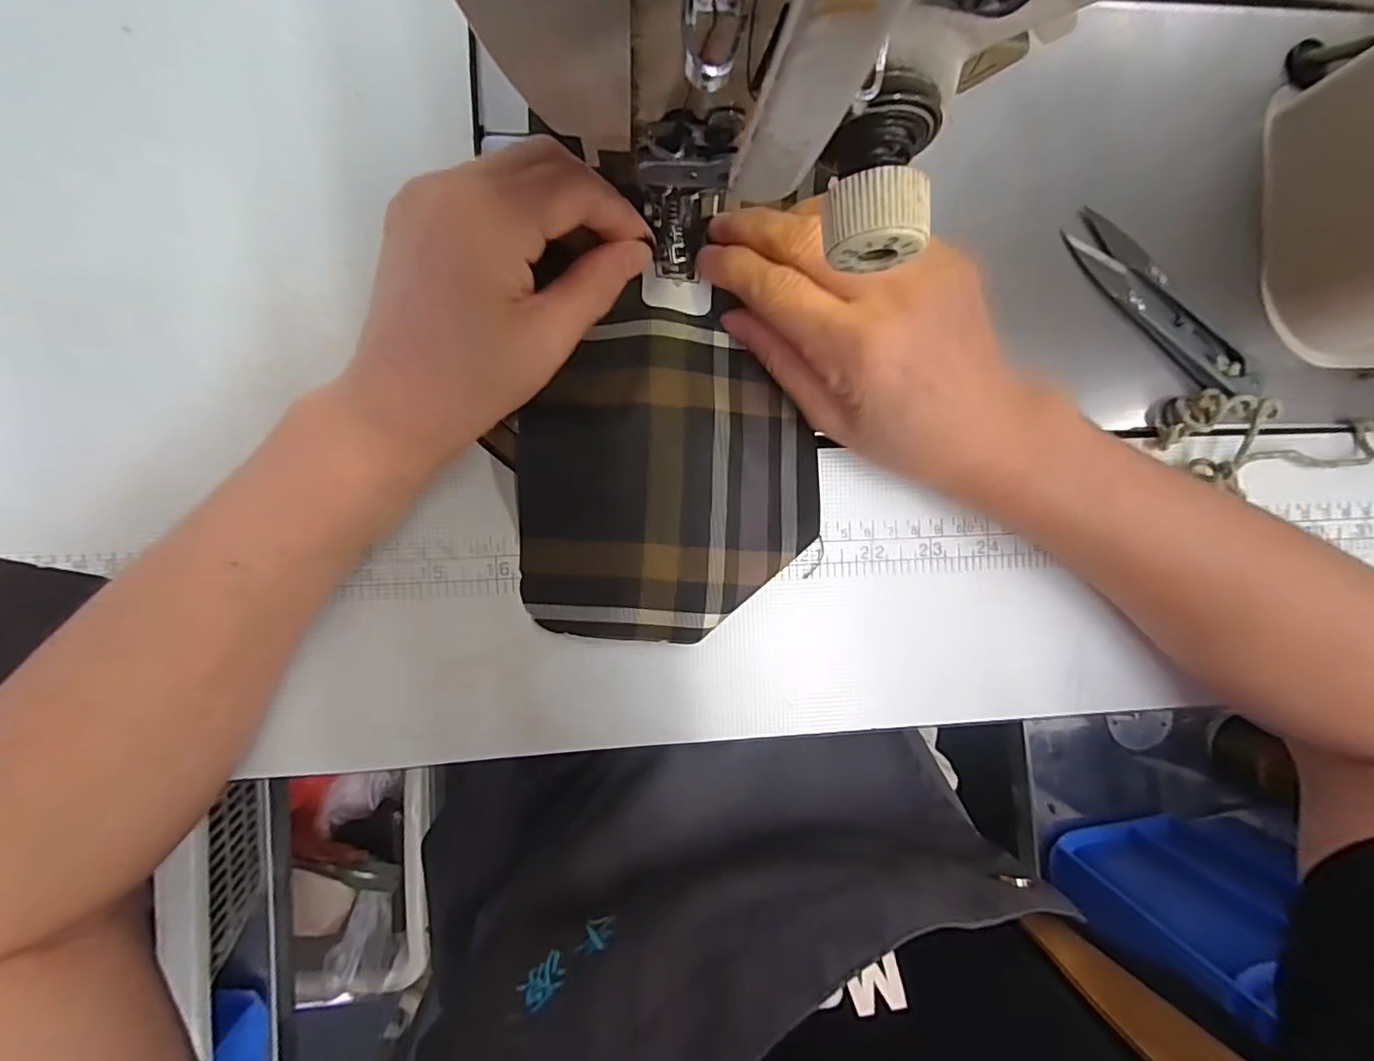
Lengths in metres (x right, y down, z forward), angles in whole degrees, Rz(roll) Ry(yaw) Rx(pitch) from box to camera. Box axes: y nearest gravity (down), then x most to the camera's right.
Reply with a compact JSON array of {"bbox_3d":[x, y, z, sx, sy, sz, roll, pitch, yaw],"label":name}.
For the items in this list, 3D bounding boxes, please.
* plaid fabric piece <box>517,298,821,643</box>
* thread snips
[{"bbox_3d":[-0.006,-0.021,0.226,0.114,0.010,0.123,0,91,-5],"label":"plaid fabric piece"},{"bbox_3d":[0.197,-0.094,0.242,0.098,0.015,0.022,45,87,-5],"label":"thread snips"}]

